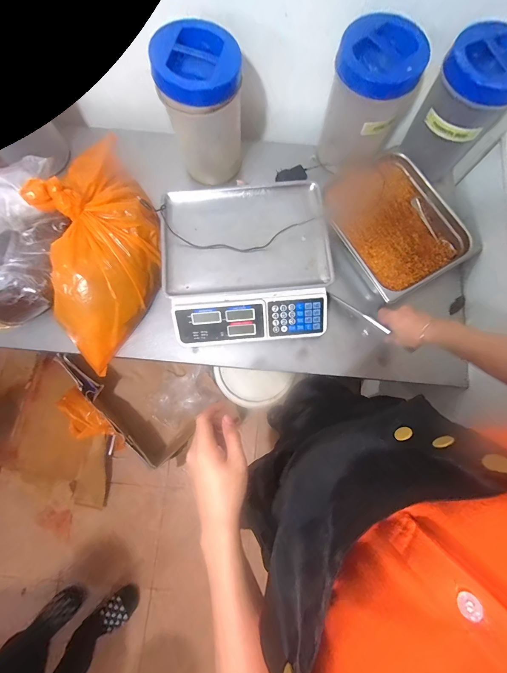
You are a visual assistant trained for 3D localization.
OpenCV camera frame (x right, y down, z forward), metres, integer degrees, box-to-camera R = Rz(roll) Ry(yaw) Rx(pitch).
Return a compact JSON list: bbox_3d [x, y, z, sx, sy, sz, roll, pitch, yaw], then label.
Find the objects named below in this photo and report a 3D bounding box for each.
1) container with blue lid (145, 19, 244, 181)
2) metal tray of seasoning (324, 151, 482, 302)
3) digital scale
[{"bbox_3d":[-0.104,-0.478,0.605,0.154,0.238,0.141,-4,78,-2],"label":"container with blue lid"},{"bbox_3d":[0.316,-0.270,0.670,0.267,0.069,0.334,-30,80,-6],"label":"metal tray of seasoning"},{"bbox_3d":[-0.014,-0.155,0.610,0.330,0.099,0.318,-6,78,-2],"label":"digital scale"}]

